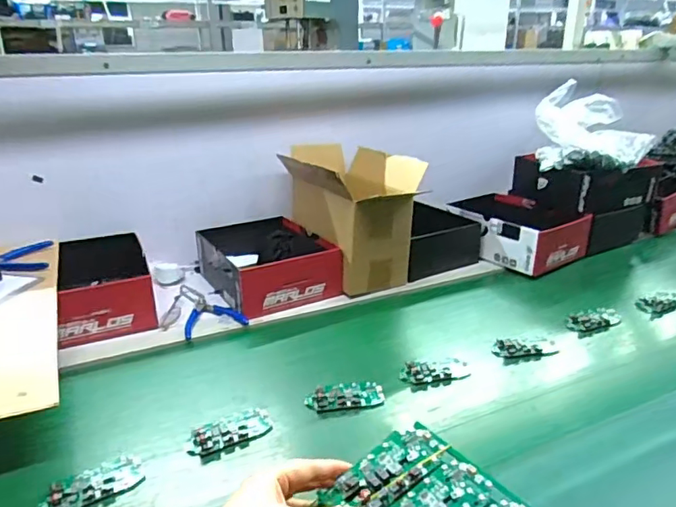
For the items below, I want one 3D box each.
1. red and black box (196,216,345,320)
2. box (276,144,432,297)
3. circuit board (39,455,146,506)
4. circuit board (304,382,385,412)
[{"bbox_3d":[-0.125,0.018,0.959,0.187,0.096,0.234,-13,25,-29],"label":"red and black box"},{"bbox_3d":[0.022,-0.076,1.022,0.160,0.211,0.264,-15,26,-32],"label":"box"},{"bbox_3d":[-0.255,0.240,0.552,0.098,0.012,0.049,-14,26,-31],"label":"circuit board"},{"bbox_3d":[0.009,0.185,0.693,0.103,0.011,0.050,-5,23,-13],"label":"circuit board"}]

